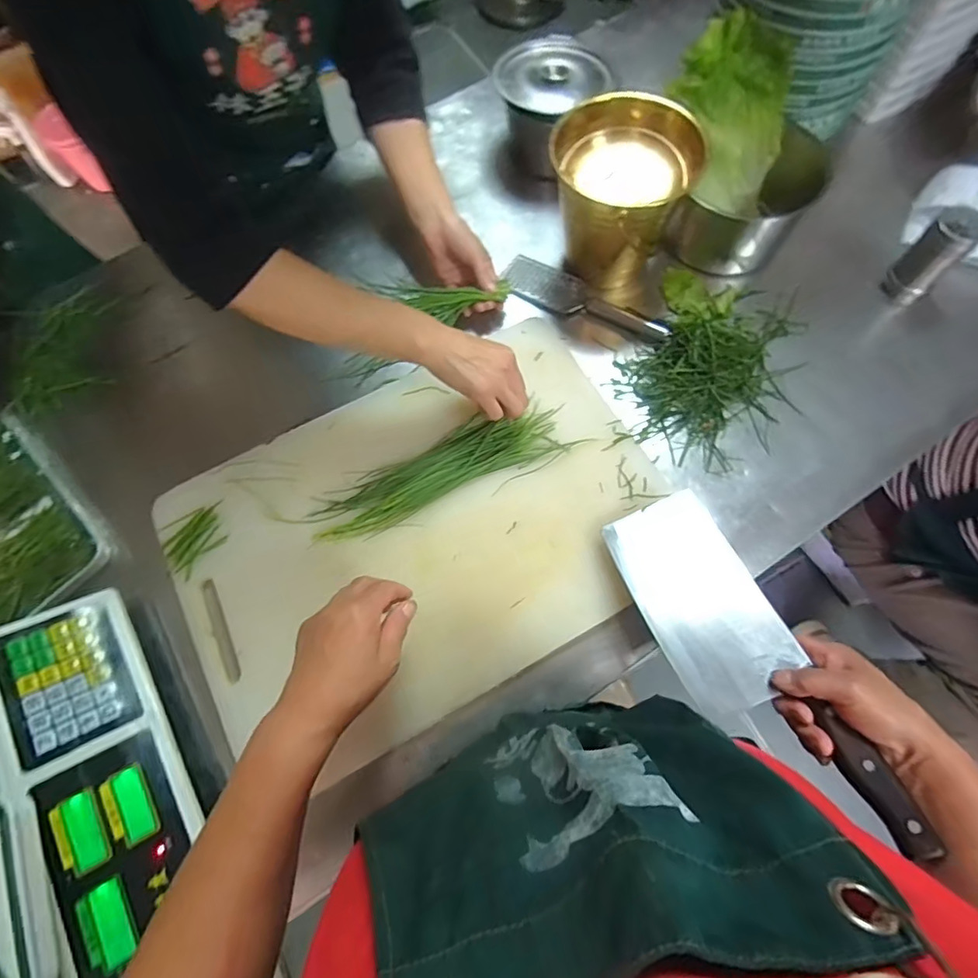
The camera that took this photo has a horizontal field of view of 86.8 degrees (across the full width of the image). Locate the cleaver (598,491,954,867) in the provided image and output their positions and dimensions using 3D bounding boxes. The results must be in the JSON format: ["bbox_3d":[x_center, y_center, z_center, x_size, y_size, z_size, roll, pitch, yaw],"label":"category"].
[{"bbox_3d":[0.203,0.129,0.415,0.105,0.019,0.294,-26,56,-6],"label":"cleaver"}]

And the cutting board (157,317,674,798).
[{"bbox_3d":[-0.070,0.032,0.504,0.465,0.034,0.335,-27,72,-7],"label":"cutting board"}]

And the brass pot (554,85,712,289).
[{"bbox_3d":[0.140,-0.324,0.577,0.138,0.138,0.124,-40,74,-11],"label":"brass pot"}]

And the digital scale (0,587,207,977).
[{"bbox_3d":[-0.412,0.271,0.378,0.309,0.105,0.298,-31,72,-8],"label":"digital scale"}]

